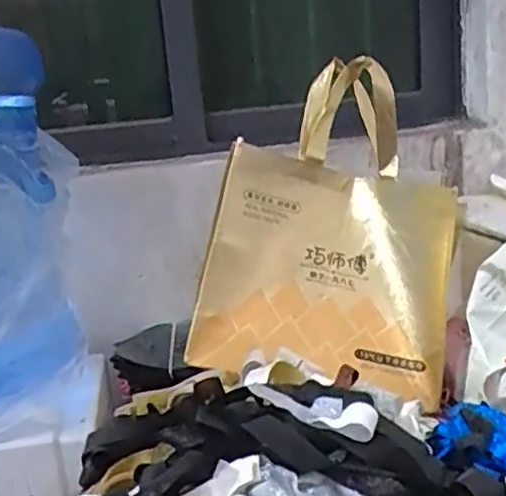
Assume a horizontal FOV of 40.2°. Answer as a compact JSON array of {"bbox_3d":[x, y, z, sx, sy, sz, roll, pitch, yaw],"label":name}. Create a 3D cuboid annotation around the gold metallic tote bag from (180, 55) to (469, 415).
[{"bbox_3d":[0.107,-0.039,0.862,0.306,0.419,0.084,11,-10,3],"label":"gold metallic tote bag"}]

